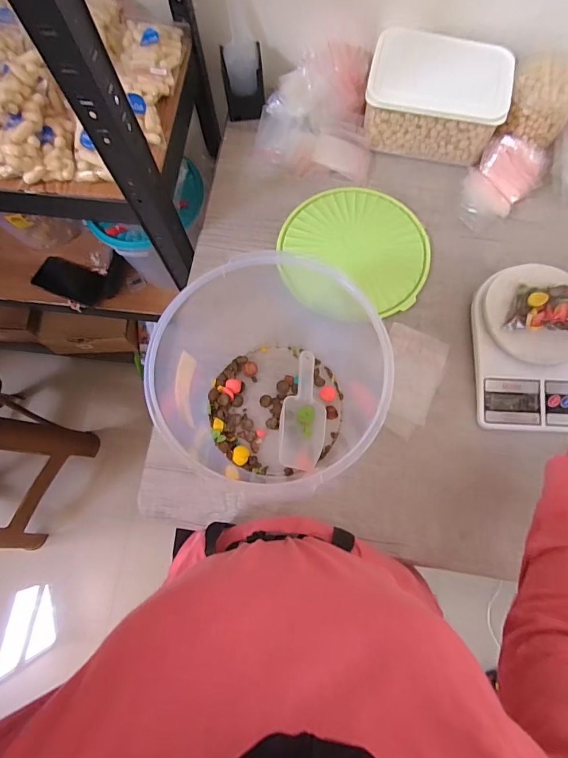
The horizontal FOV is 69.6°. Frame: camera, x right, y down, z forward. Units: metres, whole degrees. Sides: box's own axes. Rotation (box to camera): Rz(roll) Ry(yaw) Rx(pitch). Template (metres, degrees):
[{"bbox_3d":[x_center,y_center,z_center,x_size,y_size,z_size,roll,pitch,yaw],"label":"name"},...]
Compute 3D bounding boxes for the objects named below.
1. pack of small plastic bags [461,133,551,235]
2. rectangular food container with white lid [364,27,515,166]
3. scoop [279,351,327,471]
[{"bbox_3d":[0.297,-0.272,0.561,0.086,0.057,0.120,36,79,11],"label":"pack of small plastic bags"},{"bbox_3d":[0.207,-0.390,0.569,0.178,0.083,0.107,11,75,5],"label":"rectangular food container with white lid"},{"bbox_3d":[0.024,0.035,0.493,0.051,0.026,0.141,4,75,3],"label":"scoop"}]

